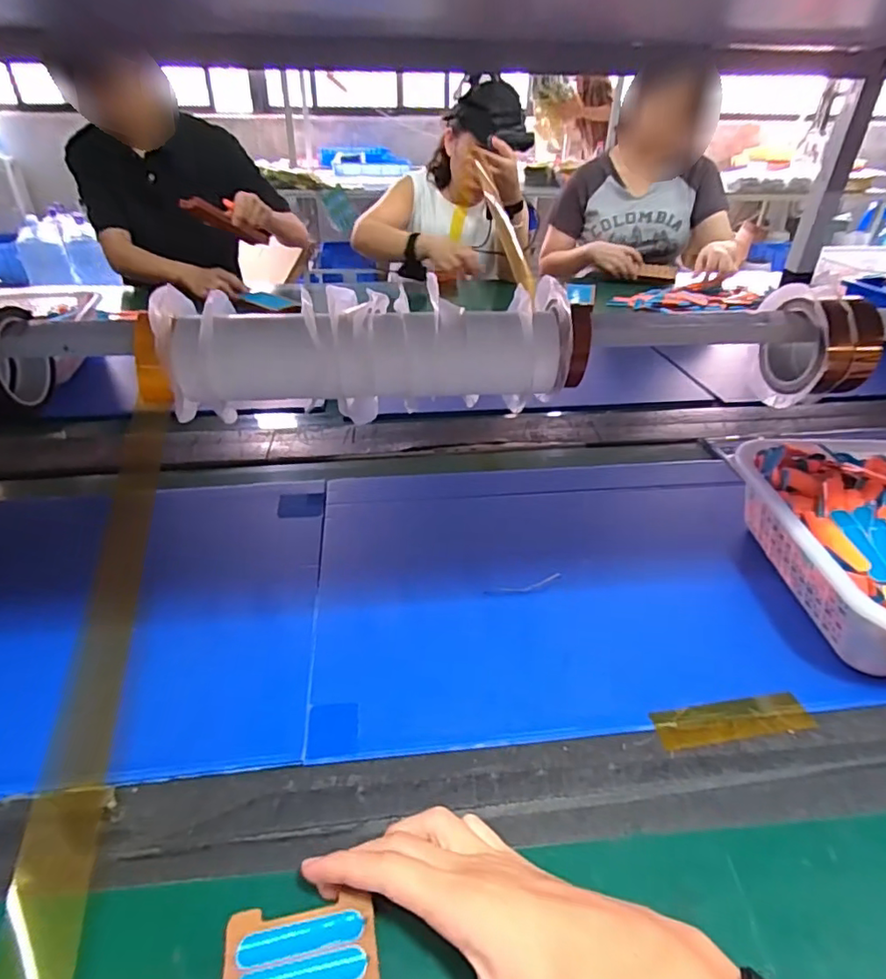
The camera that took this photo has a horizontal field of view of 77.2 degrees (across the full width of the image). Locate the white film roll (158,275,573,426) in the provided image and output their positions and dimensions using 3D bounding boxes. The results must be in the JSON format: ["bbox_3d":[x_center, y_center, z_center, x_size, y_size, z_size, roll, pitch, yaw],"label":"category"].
[{"bbox_3d":[-0.069,-0.135,0.549,0.400,0.110,0.100,-2,35,-3],"label":"white film roll"}]

